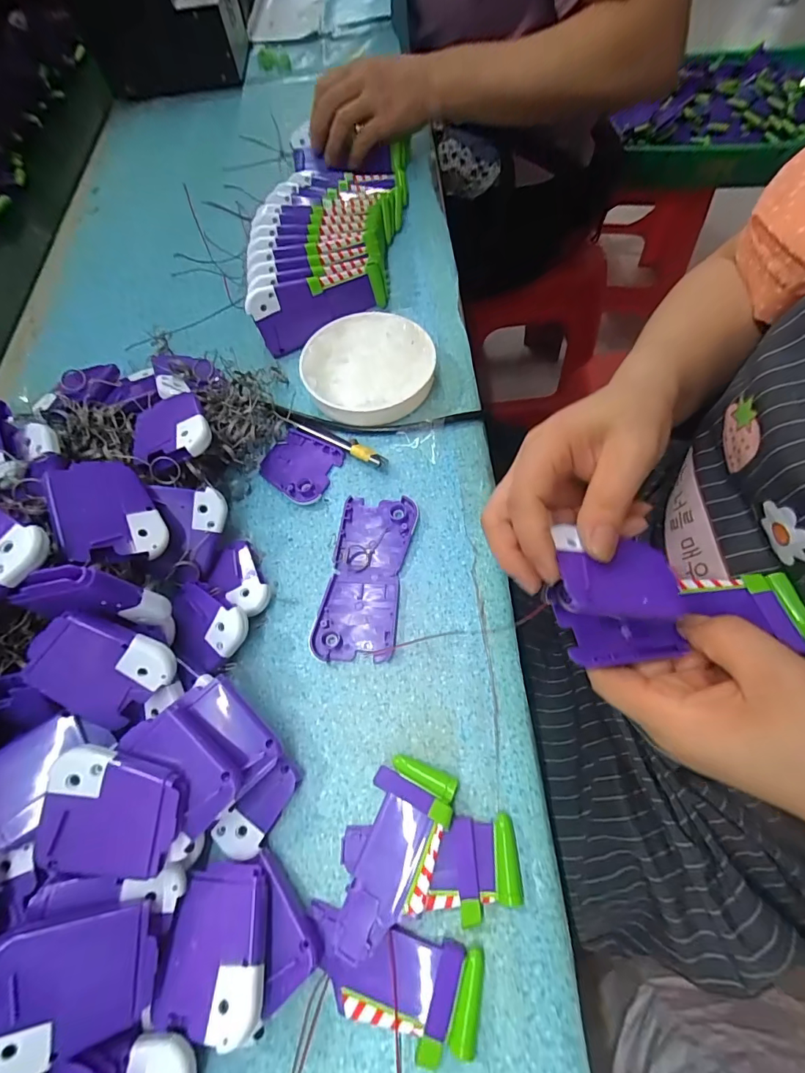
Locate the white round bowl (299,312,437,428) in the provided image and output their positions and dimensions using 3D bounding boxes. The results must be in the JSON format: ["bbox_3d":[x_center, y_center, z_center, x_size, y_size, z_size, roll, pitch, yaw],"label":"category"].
[{"bbox_3d":[-0.026,-0.137,0.363,0.105,0.029,0.102,-2,65,4],"label":"white round bowl"}]

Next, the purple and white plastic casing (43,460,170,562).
[{"bbox_3d":[-0.171,-0.014,0.257,0.050,0.010,0.062,-17,76,-41],"label":"purple and white plastic casing"}]

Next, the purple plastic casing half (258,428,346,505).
[{"bbox_3d":[-0.080,-0.055,0.343,0.059,0.007,0.051,28,71,16],"label":"purple plastic casing half"}]

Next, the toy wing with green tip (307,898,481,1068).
[{"bbox_3d":[-0.006,0.212,0.210,0.084,0.010,0.041,8,67,9],"label":"toy wing with green tip"}]

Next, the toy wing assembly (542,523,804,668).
[{"bbox_3d":[0.140,0.032,0.233,0.130,0.045,0.061,1,64,-5],"label":"toy wing assembly"}]

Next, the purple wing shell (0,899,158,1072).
[{"bbox_3d":[-0.140,0.190,0.189,0.060,0.006,0.051,9,72,-24],"label":"purple wing shell"}]

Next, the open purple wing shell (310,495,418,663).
[{"bbox_3d":[-0.024,0.025,0.303,0.052,0.008,0.115,6,66,8],"label":"open purple wing shell"}]

